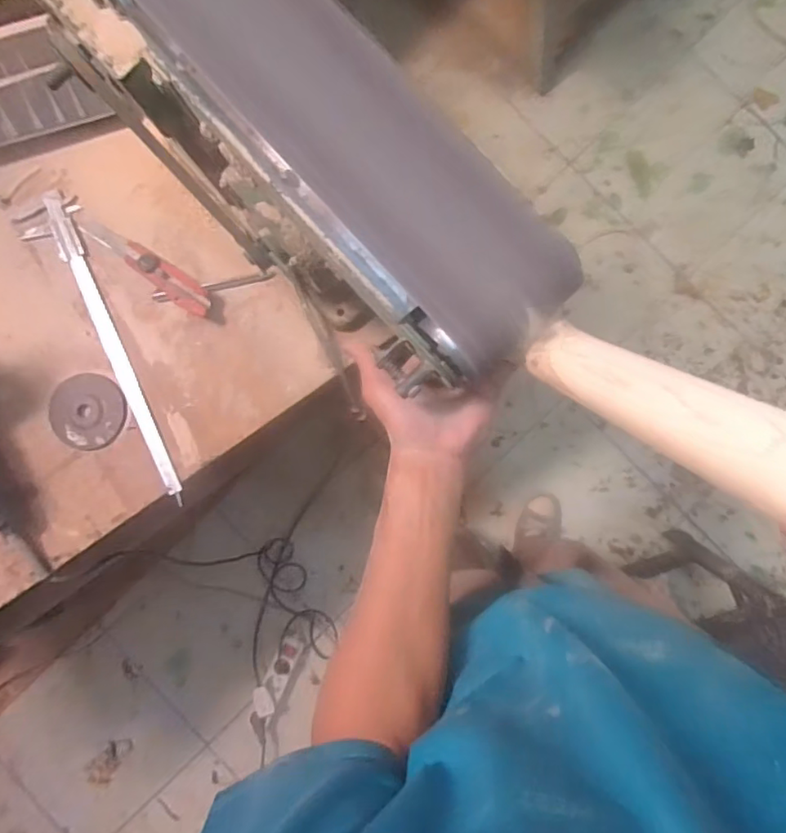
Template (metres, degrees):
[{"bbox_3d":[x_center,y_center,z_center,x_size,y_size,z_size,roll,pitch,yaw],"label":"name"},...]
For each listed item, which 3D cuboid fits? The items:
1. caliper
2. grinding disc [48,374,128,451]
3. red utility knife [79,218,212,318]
[{"bbox_3d":[-0.330,-0.083,0.660,0.066,0.011,0.388,-28,87,1],"label":"caliper"},{"bbox_3d":[-0.359,-0.005,0.654,0.086,0.008,0.087,0,88,1],"label":"grinding disc"},{"bbox_3d":[-0.289,-0.180,0.651,0.188,0.020,0.033,37,89,2],"label":"red utility knife"}]

